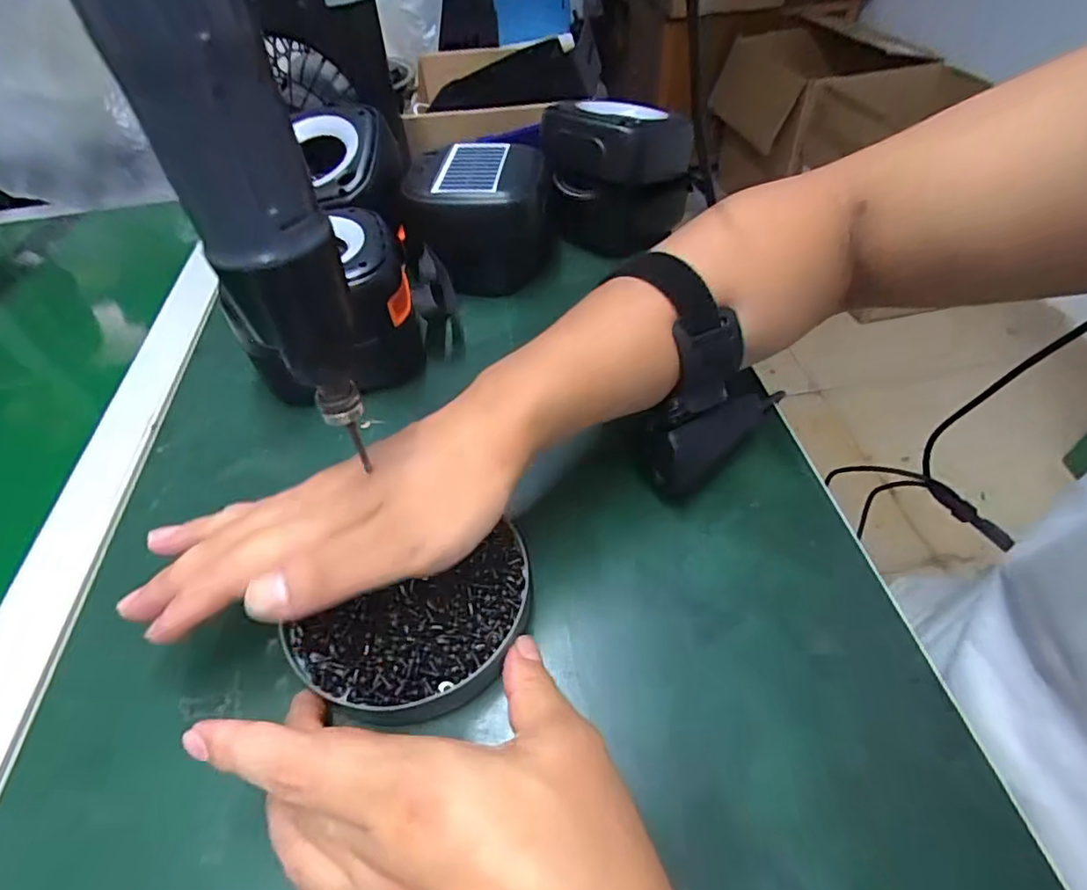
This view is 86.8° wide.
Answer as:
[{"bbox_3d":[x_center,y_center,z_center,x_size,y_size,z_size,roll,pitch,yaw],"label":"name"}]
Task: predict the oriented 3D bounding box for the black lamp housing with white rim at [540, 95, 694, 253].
[{"bbox_3d":[0.062,-0.226,0.493,0.118,0.113,0.107,6,49,10],"label":"black lamp housing with white rim"}]

